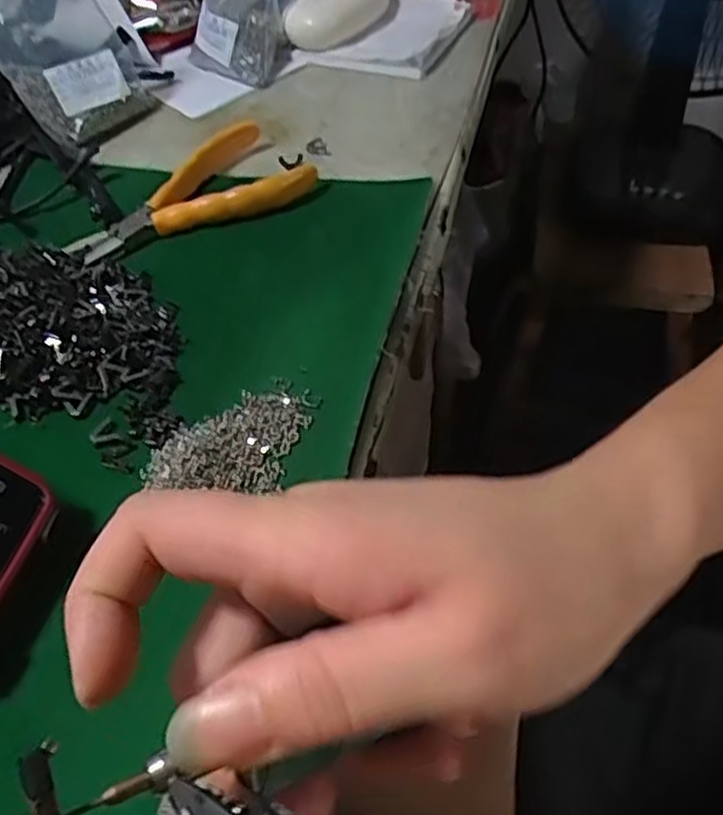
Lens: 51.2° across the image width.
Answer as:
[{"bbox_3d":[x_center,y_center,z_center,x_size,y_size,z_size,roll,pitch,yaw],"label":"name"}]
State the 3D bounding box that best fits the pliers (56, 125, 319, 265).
[{"bbox_3d":[-0.104,-0.123,0.440,0.139,0.024,0.066,-30,53,-20],"label":"pliers"}]

